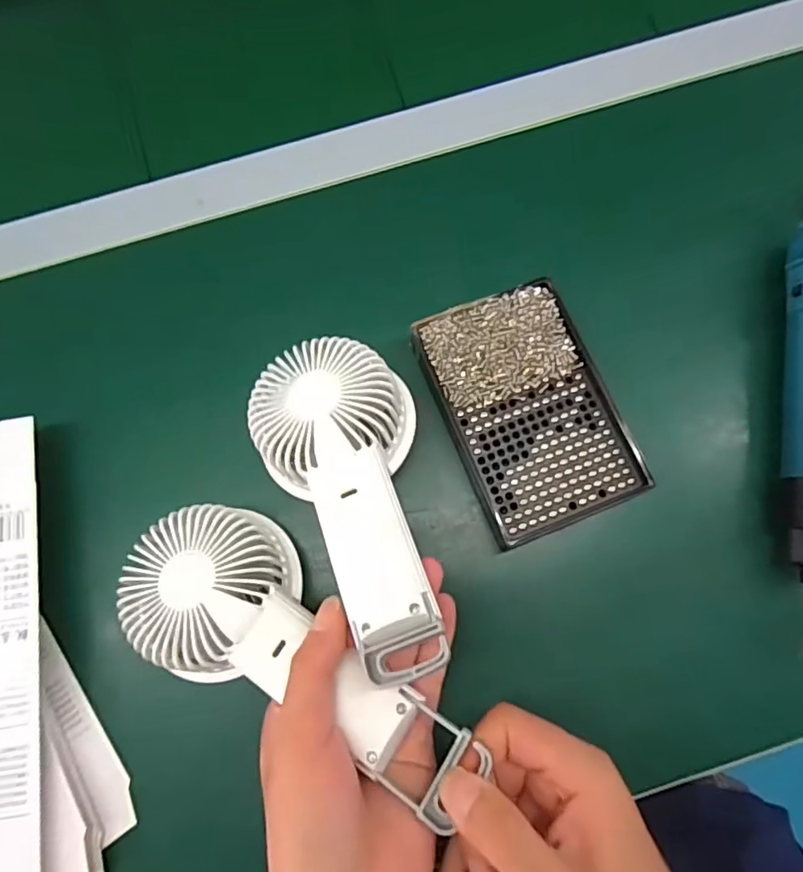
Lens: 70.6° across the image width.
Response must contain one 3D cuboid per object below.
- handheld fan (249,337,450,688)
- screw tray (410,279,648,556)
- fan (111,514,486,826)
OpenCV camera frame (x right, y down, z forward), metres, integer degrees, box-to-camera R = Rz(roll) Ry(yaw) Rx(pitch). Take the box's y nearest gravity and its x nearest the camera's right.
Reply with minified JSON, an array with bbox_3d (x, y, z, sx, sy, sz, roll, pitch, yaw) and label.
[{"bbox_3d":[-0.023,0.030,0.285,0.080,0.032,0.171,-16,66,-4],"label":"handheld fan"},{"bbox_3d":[0.072,-0.017,0.323,0.090,0.015,0.135,-21,78,-4],"label":"screw tray"},{"bbox_3d":[-0.055,0.101,0.278,0.178,0.041,0.080,31,79,16],"label":"fan"}]

